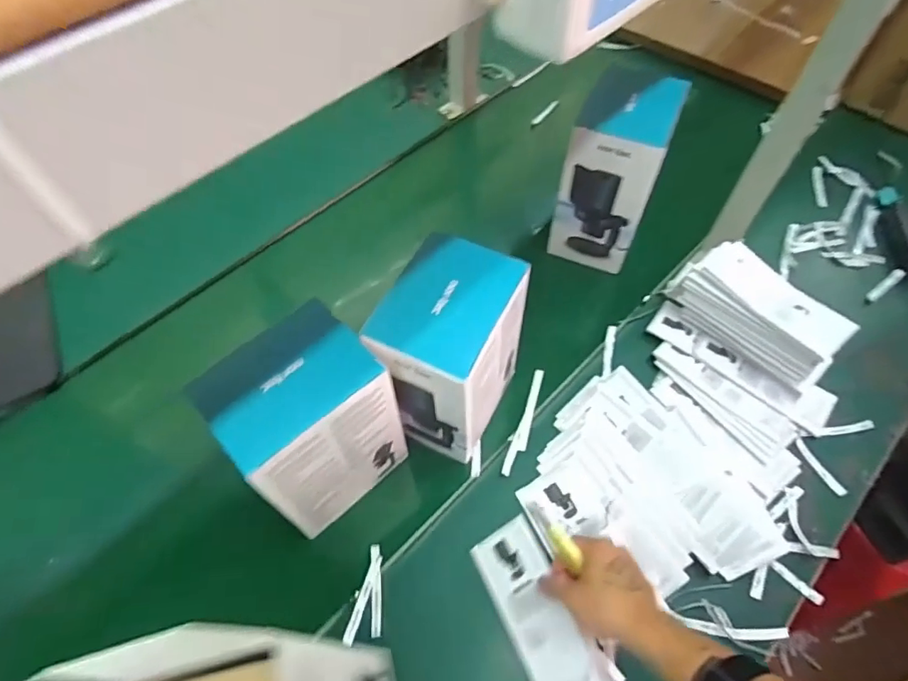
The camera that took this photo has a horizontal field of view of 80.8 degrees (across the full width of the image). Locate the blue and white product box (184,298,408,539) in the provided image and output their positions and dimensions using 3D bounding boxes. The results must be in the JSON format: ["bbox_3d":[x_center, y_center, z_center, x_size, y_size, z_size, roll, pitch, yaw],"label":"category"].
[{"bbox_3d":[-0.146,0.093,0.568,0.152,0.221,0.109,-38,66,-22],"label":"blue and white product box"}]

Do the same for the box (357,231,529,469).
[{"bbox_3d":[-0.001,0.020,0.609,0.118,0.225,0.155,25,61,13],"label":"box"}]

